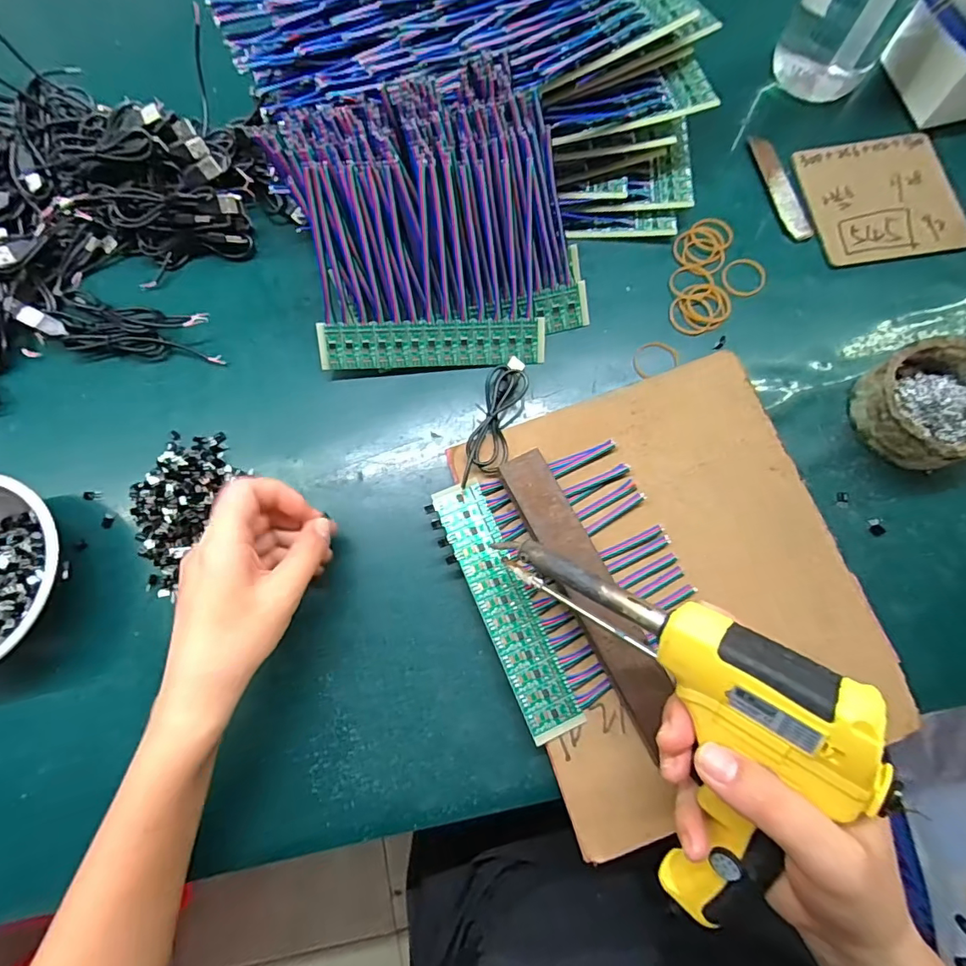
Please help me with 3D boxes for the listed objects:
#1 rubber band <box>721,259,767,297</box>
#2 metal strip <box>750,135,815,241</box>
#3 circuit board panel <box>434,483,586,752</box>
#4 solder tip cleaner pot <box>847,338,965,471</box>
[{"bbox_3d":[0.204,-0.161,0.386,0.033,0.004,0.032,-1,75,2],"label":"rubber band"},{"bbox_3d":[0.244,-0.244,0.406,0.020,0.006,0.105,-11,75,1],"label":"metal strip"},{"bbox_3d":[0.014,0.077,0.312,0.032,0.004,0.163,-22,75,-9],"label":"circuit board panel"},{"bbox_3d":[0.305,-0.053,0.335,0.084,0.041,0.078,-1,75,2],"label":"solder tip cleaner pot"}]

